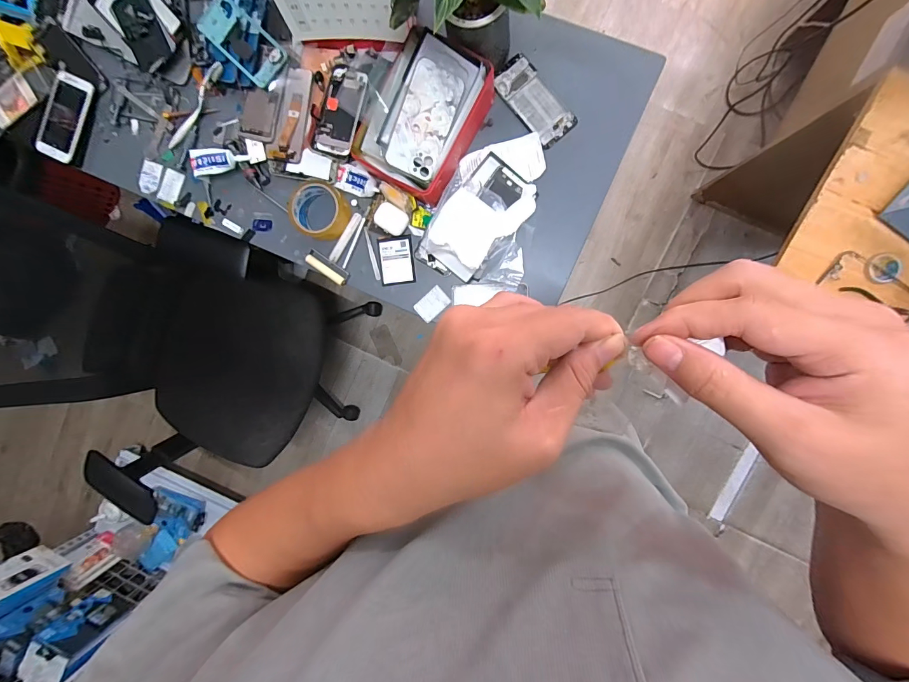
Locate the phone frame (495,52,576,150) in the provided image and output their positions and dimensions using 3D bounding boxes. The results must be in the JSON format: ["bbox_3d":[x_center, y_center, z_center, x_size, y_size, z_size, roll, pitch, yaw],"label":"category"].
[{"bbox_3d":[0.134,-0.404,0.667,0.069,0.008,0.152,-39,91,8],"label":"phone frame"}]

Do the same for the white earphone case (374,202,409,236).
[{"bbox_3d":[-0.112,-0.216,0.698,0.061,0.017,0.047,23,97,3],"label":"white earphone case"}]

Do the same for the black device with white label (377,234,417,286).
[{"bbox_3d":[-0.105,-0.146,0.714,0.064,0.006,0.085,-6,95,6],"label":"black device with white label"}]

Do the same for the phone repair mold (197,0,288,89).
[{"bbox_3d":[-0.373,-0.526,0.692,0.174,0.006,0.079,44,98,0],"label":"phone repair mold"}]

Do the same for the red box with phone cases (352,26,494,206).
[{"bbox_3d":[-0.052,-0.356,0.636,0.165,0.094,0.220,29,98,2],"label":"red box with phone cases"}]

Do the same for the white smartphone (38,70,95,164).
[{"bbox_3d":[-0.736,-0.420,0.740,0.069,0.014,0.155,23,93,-7],"label":"white smartphone"}]

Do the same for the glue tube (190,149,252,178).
[{"bbox_3d":[-0.423,-0.322,0.707,0.095,0.023,0.044,-5,100,-1],"label":"glue tube"}]

